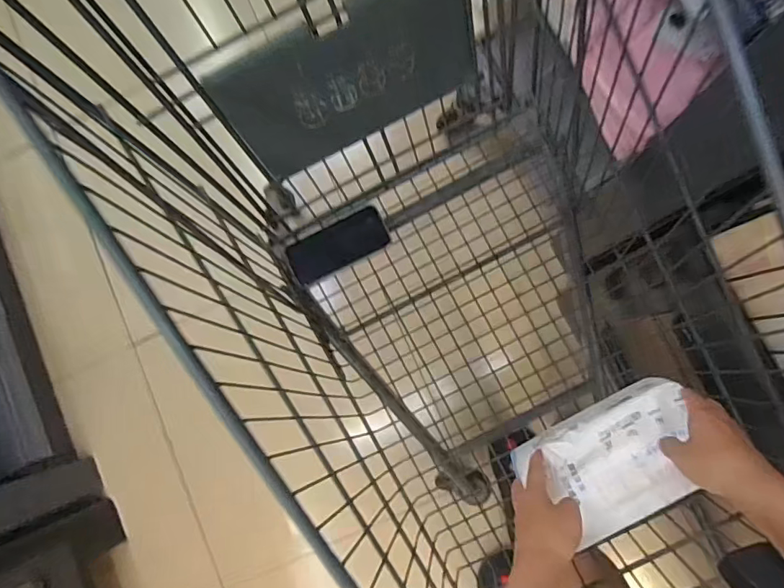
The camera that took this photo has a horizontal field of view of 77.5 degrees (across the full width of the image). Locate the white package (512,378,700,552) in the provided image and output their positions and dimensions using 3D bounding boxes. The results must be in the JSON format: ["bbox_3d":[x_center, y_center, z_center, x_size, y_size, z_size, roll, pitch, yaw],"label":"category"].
[{"bbox_3d":[0.236,0.179,0.523,0.177,0.045,0.111,-28,82,4],"label":"white package"}]

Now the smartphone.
[{"bbox_3d":[-0.078,-0.069,0.699,0.143,0.008,0.064,-28,82,4],"label":"smartphone"}]

